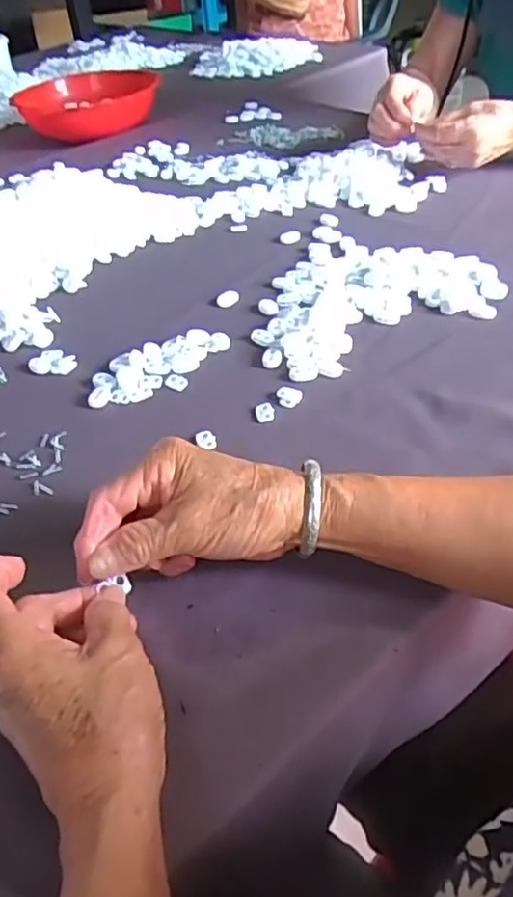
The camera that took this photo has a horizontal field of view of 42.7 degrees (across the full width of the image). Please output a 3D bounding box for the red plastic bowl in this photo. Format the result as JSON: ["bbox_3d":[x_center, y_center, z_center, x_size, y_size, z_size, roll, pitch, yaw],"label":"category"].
[{"bbox_3d":[-0.273,-0.574,1.089,0.206,0.064,0.212,-3,41,3],"label":"red plastic bowl"}]

